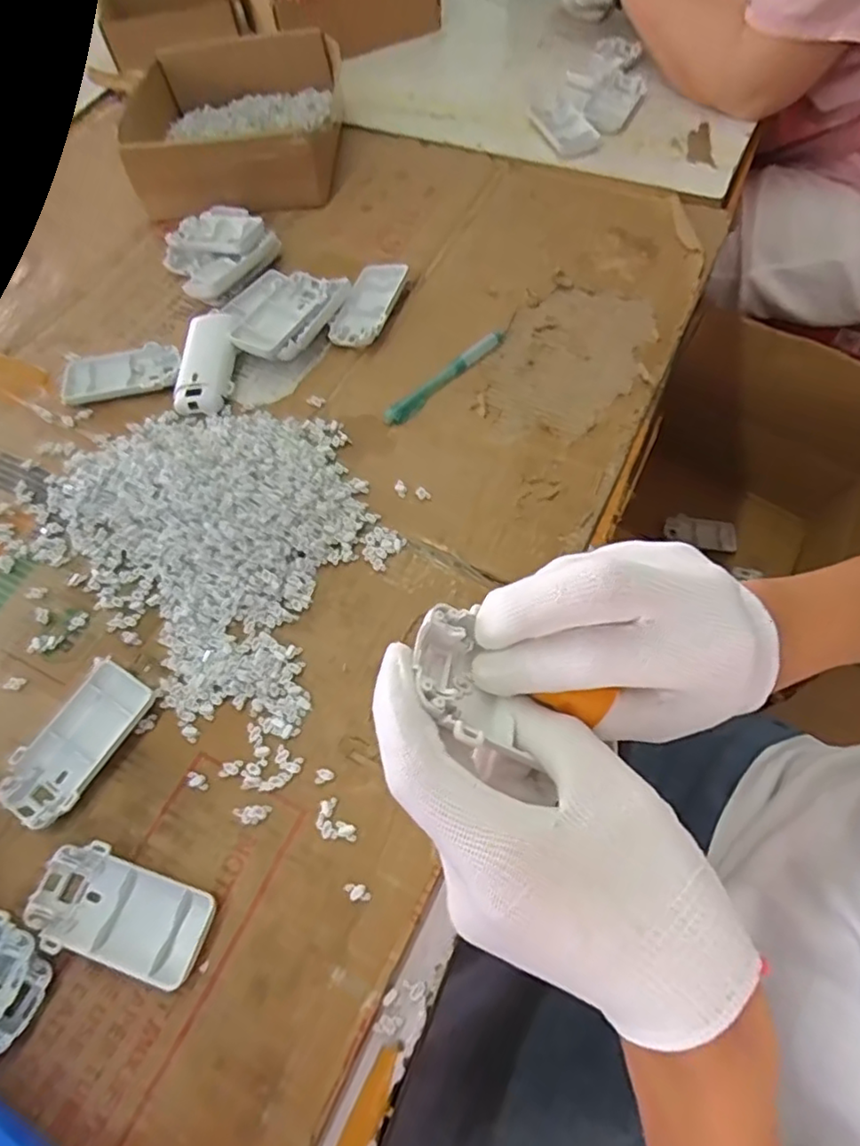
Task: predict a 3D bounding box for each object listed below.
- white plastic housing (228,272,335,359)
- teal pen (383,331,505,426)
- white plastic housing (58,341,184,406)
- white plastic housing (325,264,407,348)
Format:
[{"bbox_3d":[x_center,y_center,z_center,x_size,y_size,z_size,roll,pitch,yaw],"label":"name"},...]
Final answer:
[{"bbox_3d":[-0.123,-0.217,0.537,0.053,0.025,0.094,22,67,14],"label":"white plastic housing"},{"bbox_3d":[0.014,-0.158,0.506,0.129,0.010,0.016,-42,68,-16],"label":"teal pen"},{"bbox_3d":[-0.257,-0.167,0.524,0.093,0.015,0.048,-15,63,-4],"label":"white plastic housing"},{"bbox_3d":[-0.055,-0.232,0.546,0.049,0.019,0.092,11,65,9],"label":"white plastic housing"}]

